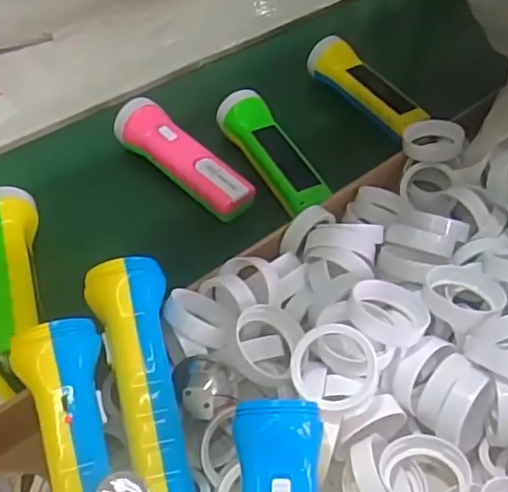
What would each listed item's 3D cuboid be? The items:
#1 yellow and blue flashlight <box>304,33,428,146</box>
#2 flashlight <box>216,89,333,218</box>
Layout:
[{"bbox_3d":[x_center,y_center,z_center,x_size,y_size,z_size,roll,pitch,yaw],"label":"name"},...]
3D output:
[{"bbox_3d":[0.121,-0.171,0.675,0.049,0.048,0.167,-21,52,-21],"label":"yellow and blue flashlight"},{"bbox_3d":[0.017,-0.090,0.598,0.046,0.047,0.162,-22,52,-21],"label":"flashlight"}]

